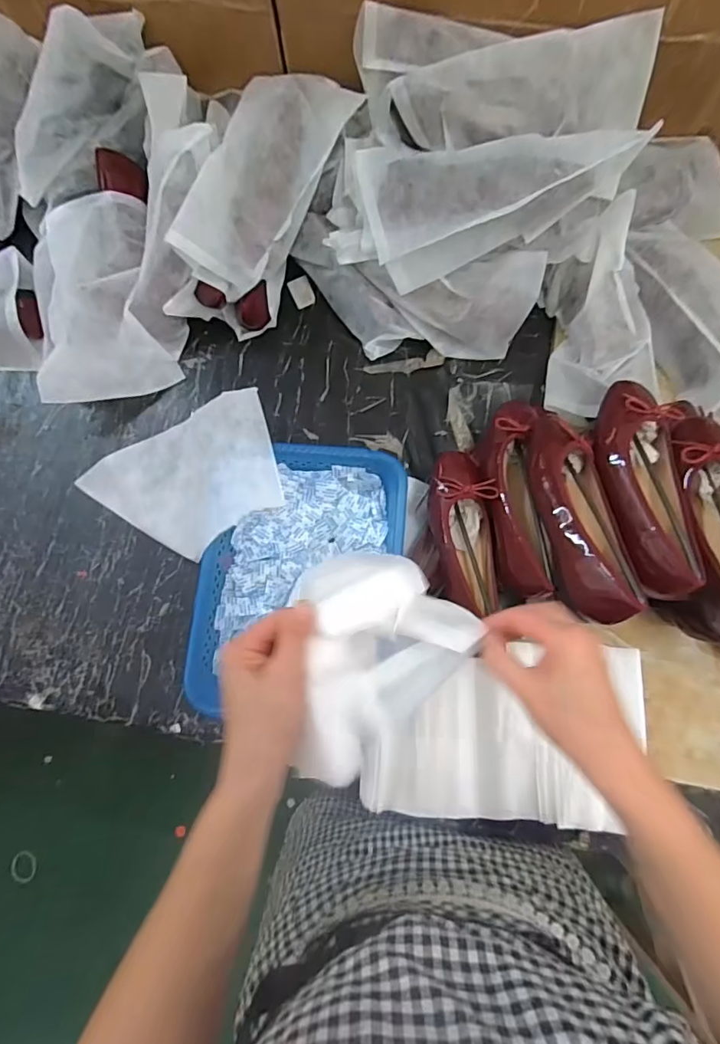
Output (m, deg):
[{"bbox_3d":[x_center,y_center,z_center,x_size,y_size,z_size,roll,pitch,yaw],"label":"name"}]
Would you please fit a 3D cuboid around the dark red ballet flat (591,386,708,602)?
[{"bbox_3d":[0.301,-0.042,0.525,0.079,0.068,0.234,0,79,3],"label":"dark red ballet flat"}]

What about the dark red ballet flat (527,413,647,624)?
[{"bbox_3d":[0.230,-0.013,0.526,0.066,0.052,0.237,-4,62,-2],"label":"dark red ballet flat"}]

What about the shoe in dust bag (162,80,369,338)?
[{"bbox_3d":[-0.128,-0.415,0.654,0.113,0.126,0.344,29,100,3],"label":"shoe in dust bag"}]

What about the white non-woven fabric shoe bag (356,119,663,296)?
[{"bbox_3d":[0.158,-0.380,0.596,0.319,0.110,0.128,-3,80,18],"label":"white non-woven fabric shoe bag"}]

